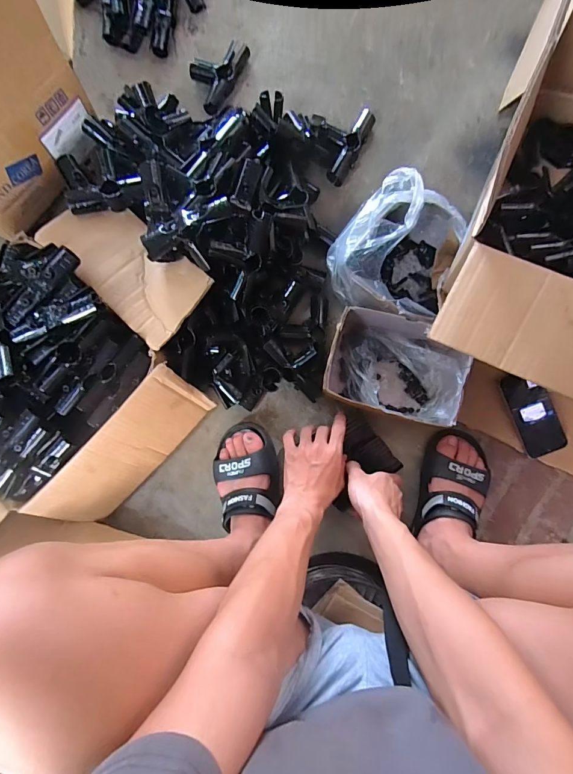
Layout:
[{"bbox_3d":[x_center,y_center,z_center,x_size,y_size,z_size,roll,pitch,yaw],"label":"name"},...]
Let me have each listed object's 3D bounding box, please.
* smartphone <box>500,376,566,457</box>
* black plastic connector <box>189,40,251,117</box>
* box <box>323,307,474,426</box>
[{"bbox_3d":[0.420,0.045,0.639,0.070,0.007,0.146,-22,95,6],"label":"smartphone"},{"bbox_3d":[-0.135,-0.586,0.708,0.079,0.034,0.140,32,89,4],"label":"black plastic connector"},{"bbox_3d":[0.175,-0.033,0.621,0.212,0.099,0.153,15,88,4],"label":"box"}]

